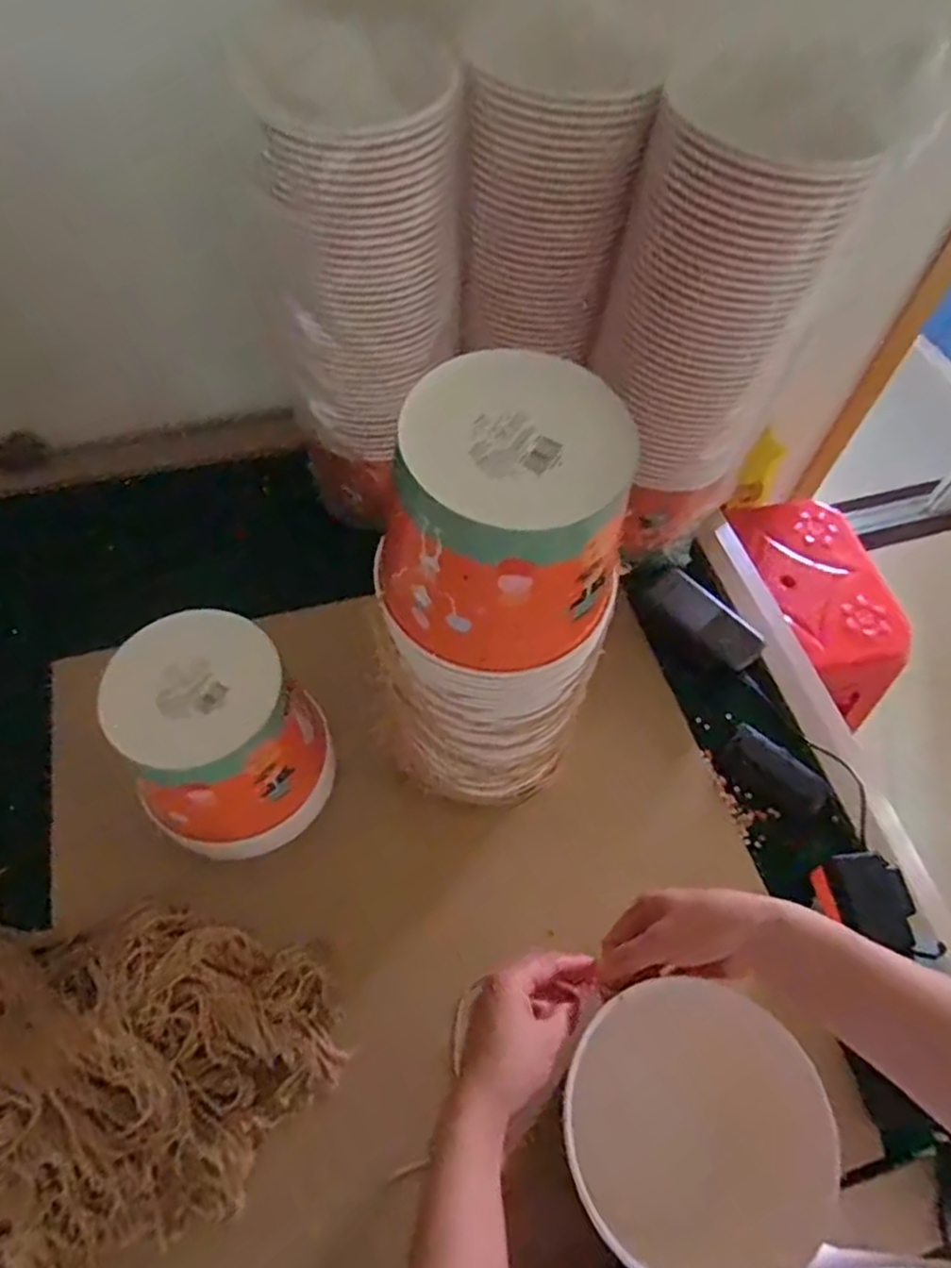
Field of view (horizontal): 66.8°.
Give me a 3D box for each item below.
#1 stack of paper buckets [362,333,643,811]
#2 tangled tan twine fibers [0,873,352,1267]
[{"bbox_3d":[0.014,-0.007,0.519,0.148,0.349,0.125,9,58,2],"label":"stack of paper buckets"},{"bbox_3d":[-0.308,0.313,0.512,0.393,0.076,0.241,9,58,1],"label":"tangled tan twine fibers"}]

